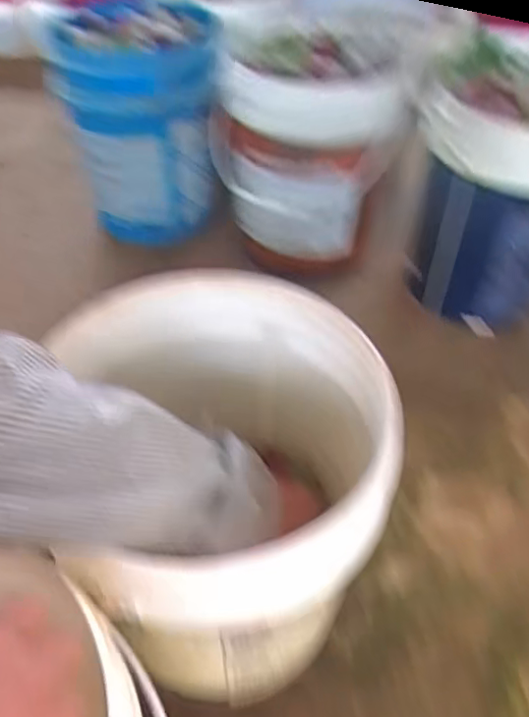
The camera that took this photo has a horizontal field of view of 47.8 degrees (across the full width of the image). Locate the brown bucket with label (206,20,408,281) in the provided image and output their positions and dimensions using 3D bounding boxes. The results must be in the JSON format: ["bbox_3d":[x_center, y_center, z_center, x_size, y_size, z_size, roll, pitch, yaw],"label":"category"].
[{"bbox_3d":[0.072,-0.381,1.093,0.300,0.386,0.284,4,47,2],"label":"brown bucket with label"}]

